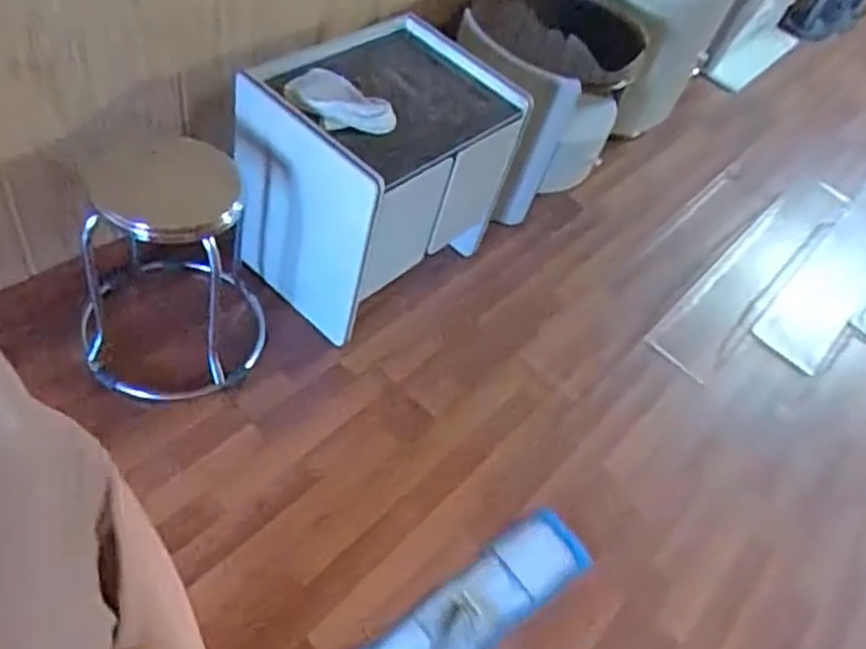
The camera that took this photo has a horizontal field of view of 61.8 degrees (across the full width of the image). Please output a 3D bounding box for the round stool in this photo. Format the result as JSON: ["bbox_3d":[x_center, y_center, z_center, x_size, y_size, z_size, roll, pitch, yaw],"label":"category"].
[{"bbox_3d":[-0.534,-0.117,1.419,0.358,0.446,0.377,-11,54,-14],"label":"round stool"}]

